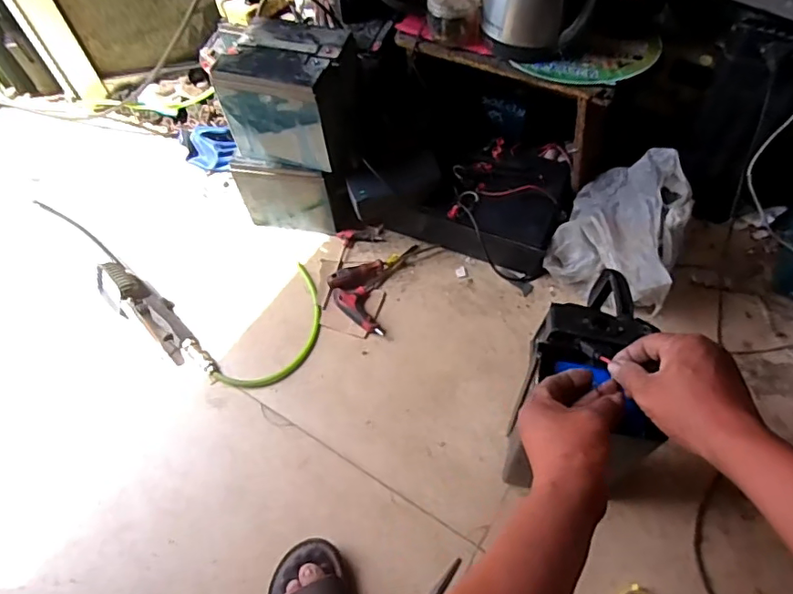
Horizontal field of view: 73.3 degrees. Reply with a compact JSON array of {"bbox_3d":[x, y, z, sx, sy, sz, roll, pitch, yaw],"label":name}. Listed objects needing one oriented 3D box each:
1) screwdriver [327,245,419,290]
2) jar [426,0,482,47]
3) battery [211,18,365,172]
[{"bbox_3d":[-0.038,-0.056,0.983,0.182,0.034,0.040,-29,61,-13],"label":"screwdriver"},{"bbox_3d":[0.096,-0.472,0.887,0.087,0.065,0.075,9,60,9],"label":"jar"},{"bbox_3d":[-0.163,-0.337,0.890,0.203,0.159,0.160,15,61,13],"label":"battery"}]

